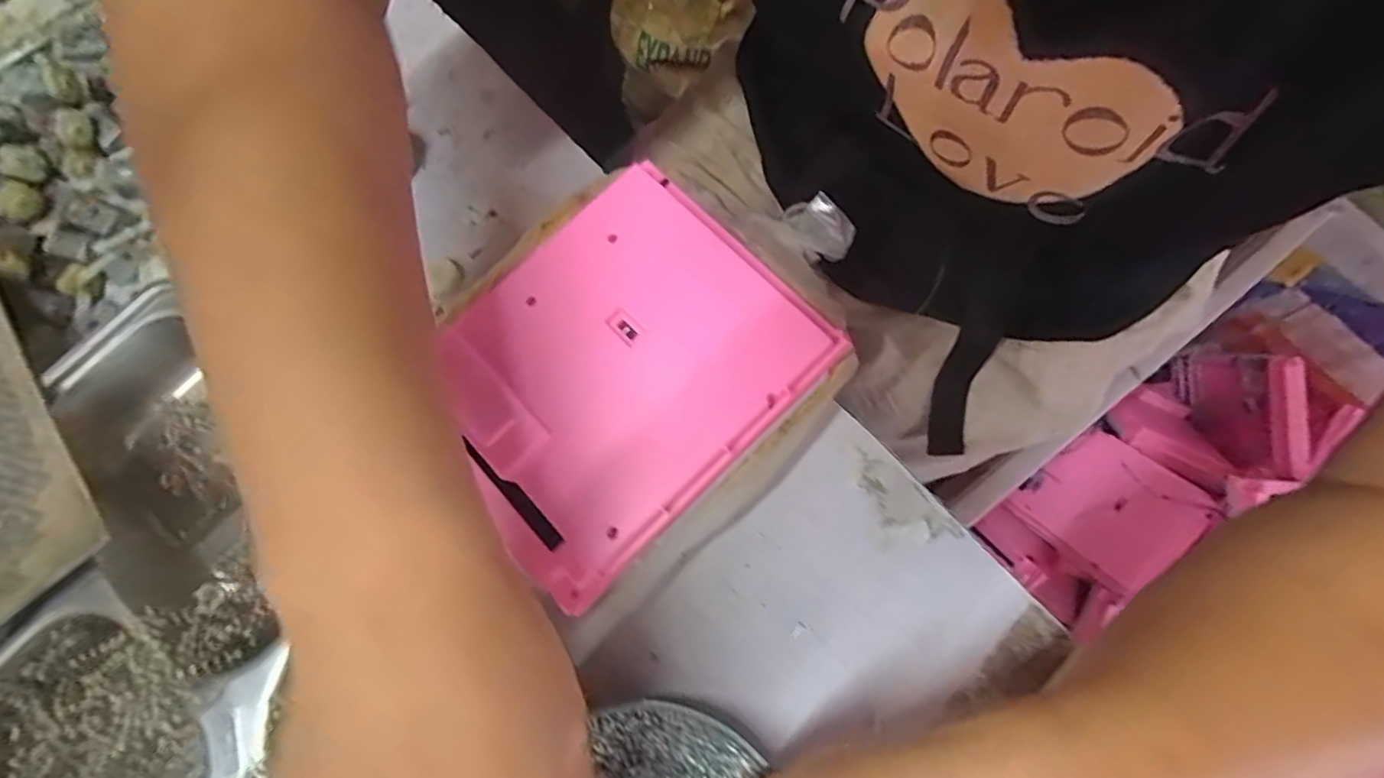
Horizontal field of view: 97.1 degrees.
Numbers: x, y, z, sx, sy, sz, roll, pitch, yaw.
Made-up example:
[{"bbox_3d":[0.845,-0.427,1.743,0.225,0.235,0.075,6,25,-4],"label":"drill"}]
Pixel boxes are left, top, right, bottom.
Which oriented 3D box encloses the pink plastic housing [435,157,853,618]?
[{"bbox_3d":[-0.034,-0.013,0.250,0.151,0.022,0.126,-43,79,-11],"label":"pink plastic housing"}]

